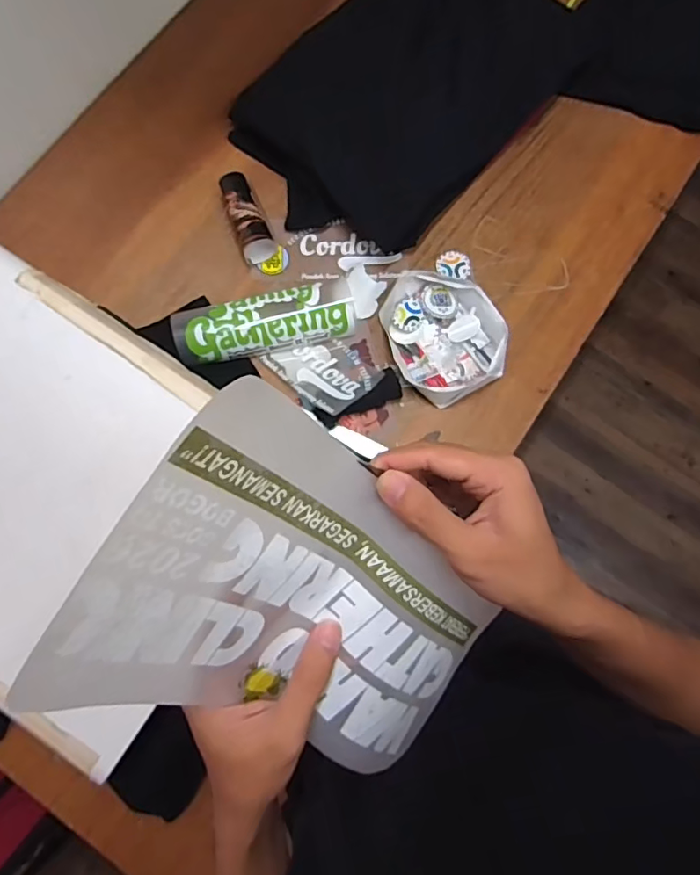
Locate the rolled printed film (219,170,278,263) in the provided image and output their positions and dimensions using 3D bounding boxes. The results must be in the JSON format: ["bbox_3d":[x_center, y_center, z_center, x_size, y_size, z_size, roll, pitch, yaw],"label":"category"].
[{"bbox_3d":[-0.160,-0.345,0.844,0.050,0.047,0.144,-20,79,-3],"label":"rolled printed film"}]

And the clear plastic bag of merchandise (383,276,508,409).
[{"bbox_3d":[0.139,-0.157,0.808,0.170,0.042,0.199,-27,80,-4],"label":"clear plastic bag of merchandise"}]

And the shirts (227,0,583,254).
[{"bbox_3d":[0.114,-0.584,0.881,0.587,0.071,0.351,-44,82,-7],"label":"shirts"}]

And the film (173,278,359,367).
[{"bbox_3d":[-0.123,-0.170,0.800,0.258,0.061,0.080,-13,79,-2],"label":"film"}]

